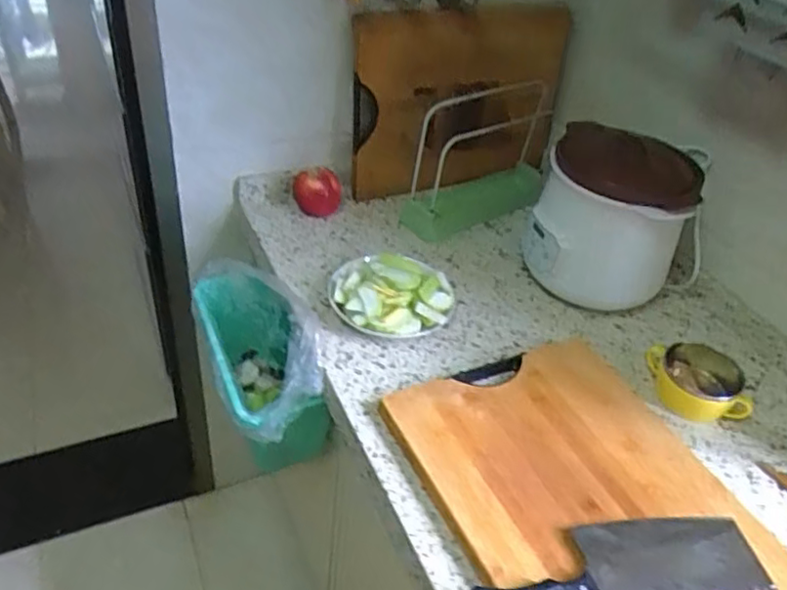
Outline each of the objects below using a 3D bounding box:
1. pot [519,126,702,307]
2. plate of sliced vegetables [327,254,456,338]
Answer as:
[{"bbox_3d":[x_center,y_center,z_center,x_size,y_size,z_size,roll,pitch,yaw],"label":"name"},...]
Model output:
[{"bbox_3d":[0.291,-0.089,0.908,0.188,0.226,0.175,4,39,-4],"label":"pot"},{"bbox_3d":[-0.002,-0.001,0.880,0.167,0.054,0.147,1,40,-7],"label":"plate of sliced vegetables"}]

